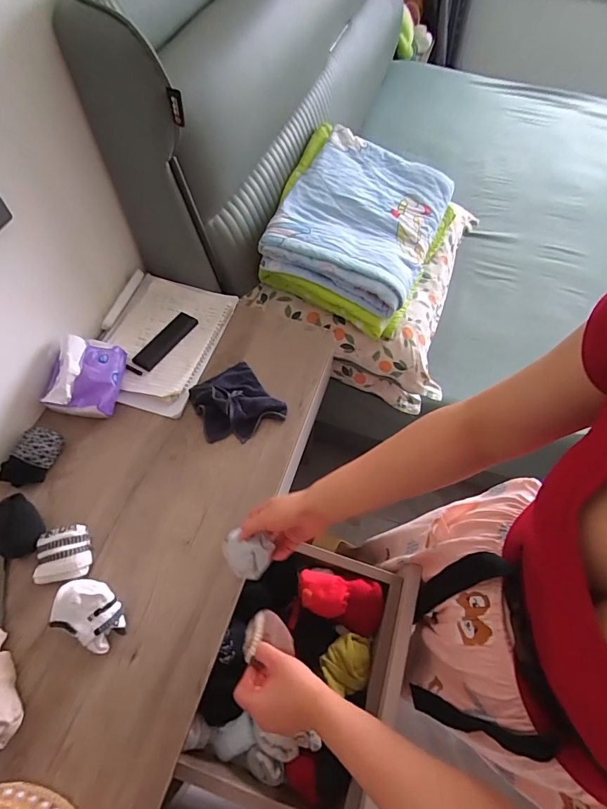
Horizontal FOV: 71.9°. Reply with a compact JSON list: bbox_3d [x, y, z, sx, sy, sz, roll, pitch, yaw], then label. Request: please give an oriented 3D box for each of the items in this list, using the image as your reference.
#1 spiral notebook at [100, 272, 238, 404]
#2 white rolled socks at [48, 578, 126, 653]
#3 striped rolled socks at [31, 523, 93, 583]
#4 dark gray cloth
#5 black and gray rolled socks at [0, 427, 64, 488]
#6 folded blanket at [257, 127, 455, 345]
[{"bbox_3d":[-0.268,-0.137,0.812,0.190,0.021,0.262,15,61,7],"label":"spiral notebook"},{"bbox_3d":[-0.285,0.277,0.558,0.097,0.048,0.068,25,63,12],"label":"white rolled socks"},{"bbox_3d":[-0.343,0.212,0.597,0.073,0.033,0.070,-7,61,-6],"label":"striped rolled socks"},{"bbox_3d":[-0.124,-0.009,0.742,0.136,0.033,0.137,-28,65,-17],"label":"dark gray cloth"},{"bbox_3d":[-0.427,0.087,0.666,0.064,0.060,0.093,19,61,9],"label":"black and gray rolled socks"},{"bbox_3d":[0.118,-0.408,0.959,0.355,0.163,0.430,24,62,11],"label":"folded blanket"}]

